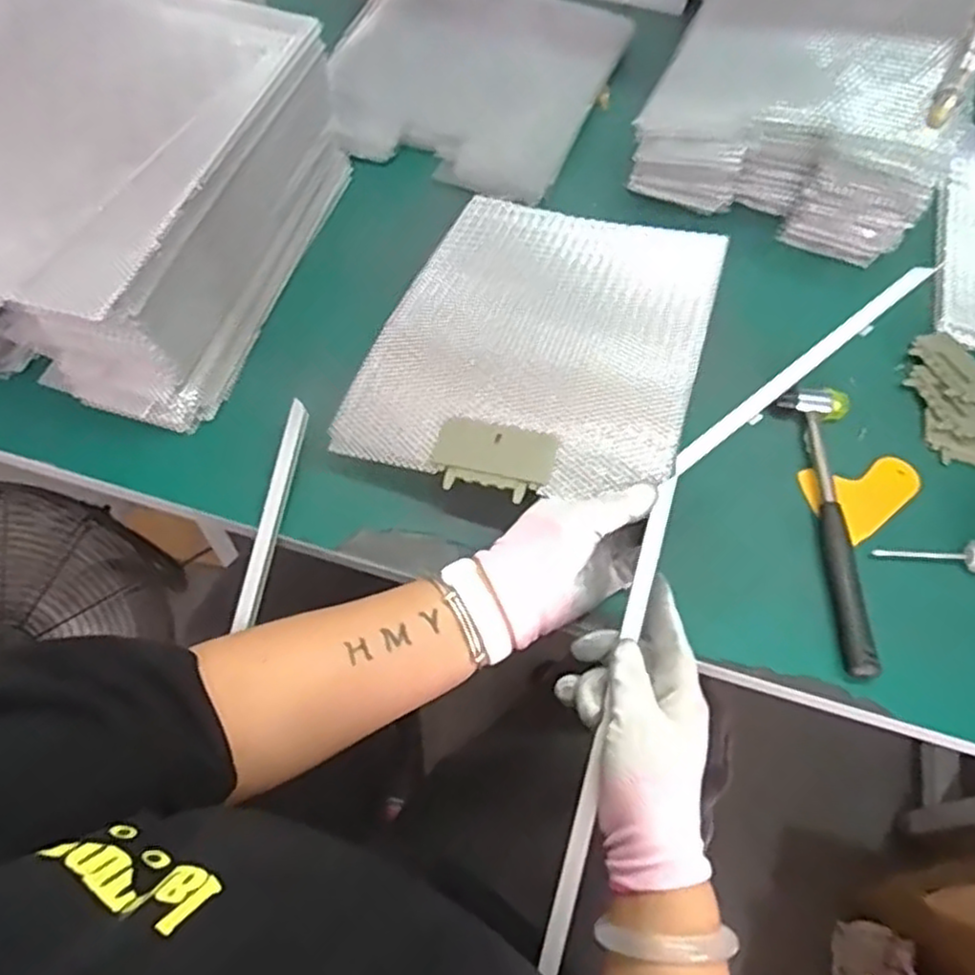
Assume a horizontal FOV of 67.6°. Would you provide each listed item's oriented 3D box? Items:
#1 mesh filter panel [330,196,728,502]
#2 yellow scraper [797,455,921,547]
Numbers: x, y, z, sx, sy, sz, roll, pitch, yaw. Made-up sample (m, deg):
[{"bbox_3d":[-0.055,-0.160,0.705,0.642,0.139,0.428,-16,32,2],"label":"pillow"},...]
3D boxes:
[{"bbox_3d":[0.052,-0.136,0.601,0.245,0.047,0.328,18,60,6],"label":"mesh filter panel"},{"bbox_3d":[0.303,-0.003,0.591,0.099,0.009,0.068,-32,67,-20],"label":"yellow scraper"}]

